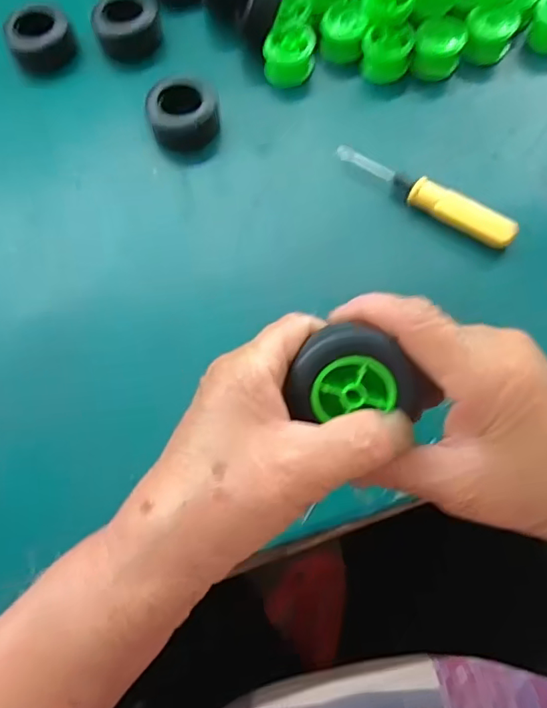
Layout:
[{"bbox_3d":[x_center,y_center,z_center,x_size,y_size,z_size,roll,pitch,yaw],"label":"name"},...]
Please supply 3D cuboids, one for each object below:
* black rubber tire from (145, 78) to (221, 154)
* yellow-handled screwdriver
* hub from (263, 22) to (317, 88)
[{"bbox_3d":[-0.060,-0.165,0.363,0.045,0.023,0.047,-6,69,2],"label":"black rubber tire"},{"bbox_3d":[0.093,-0.100,0.334,0.122,0.019,0.018,32,75,14],"label":"yellow-handled screwdriver"},{"bbox_3d":[0.012,-0.214,0.379,0.034,0.030,0.029,9,71,7],"label":"hub"}]

